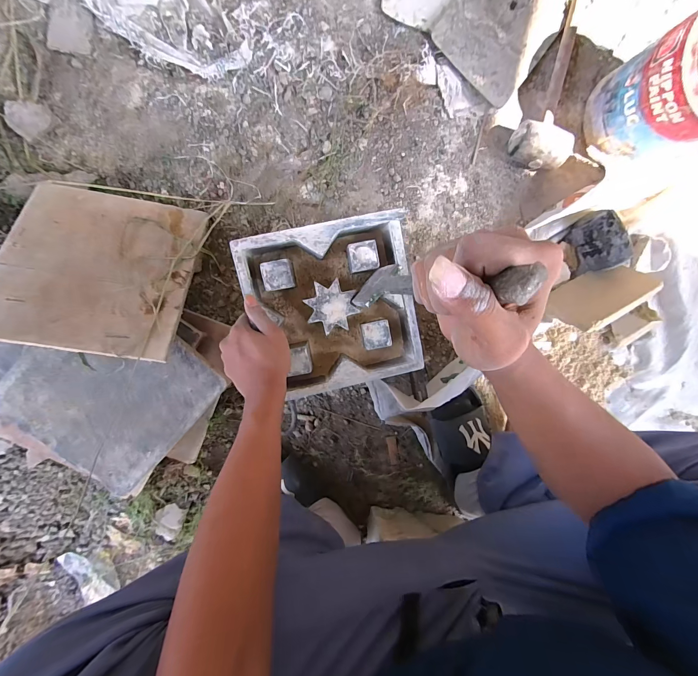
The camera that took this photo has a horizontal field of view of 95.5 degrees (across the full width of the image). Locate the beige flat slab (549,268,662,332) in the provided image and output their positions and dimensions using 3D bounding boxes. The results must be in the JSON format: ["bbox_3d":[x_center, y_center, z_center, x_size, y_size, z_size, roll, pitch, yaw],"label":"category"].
[{"bbox_3d":[0.439,-0.081,0.550,0.194,0.098,0.021,-26,142,-14],"label":"beige flat slab"}]

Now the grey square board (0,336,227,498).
[{"bbox_3d":[-0.358,0.086,0.480,0.239,0.013,0.249,42,91,-8],"label":"grey square board"}]

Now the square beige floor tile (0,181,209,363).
[{"bbox_3d":[-0.356,-0.104,0.454,0.236,0.014,0.248,10,69,-11],"label":"square beige floor tile"}]

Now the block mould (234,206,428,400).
[{"bbox_3d":[-0.021,-0.045,0.466,0.223,0.064,0.225,-13,98,-4],"label":"block mould"}]

